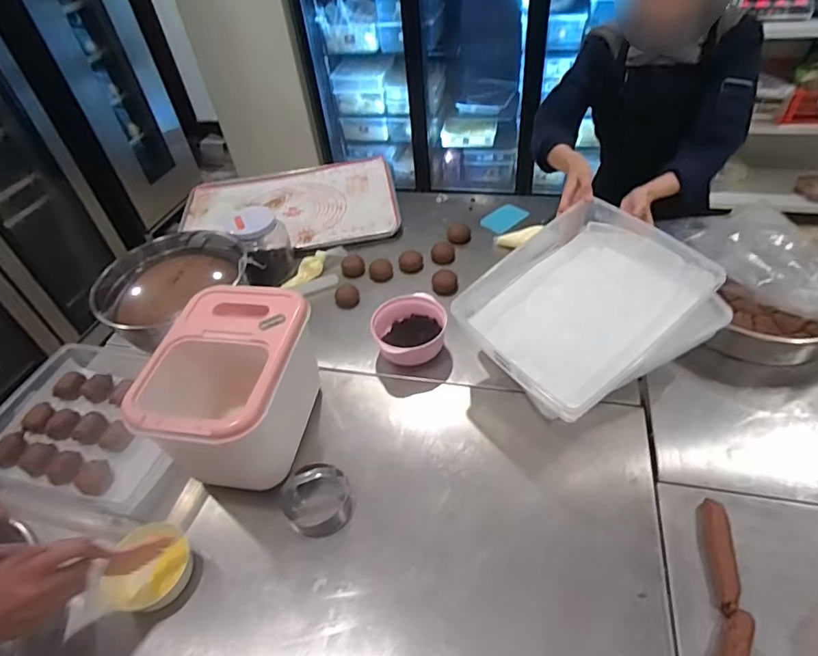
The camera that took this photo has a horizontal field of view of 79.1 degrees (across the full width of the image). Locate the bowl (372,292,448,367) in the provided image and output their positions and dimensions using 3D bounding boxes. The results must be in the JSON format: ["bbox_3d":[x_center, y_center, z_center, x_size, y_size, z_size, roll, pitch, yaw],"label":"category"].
[{"bbox_3d":[0.002,0.007,0.985,0.139,0.076,0.140,-3,45,4],"label":"bowl"}]

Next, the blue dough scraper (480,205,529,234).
[{"bbox_3d":[0.250,-0.285,1.287,0.110,0.010,0.074,-40,64,-19],"label":"blue dough scraper"}]

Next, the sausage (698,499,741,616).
[{"bbox_3d":[0.426,0.310,0.679,0.030,0.028,0.145,6,47,13],"label":"sausage"}]

